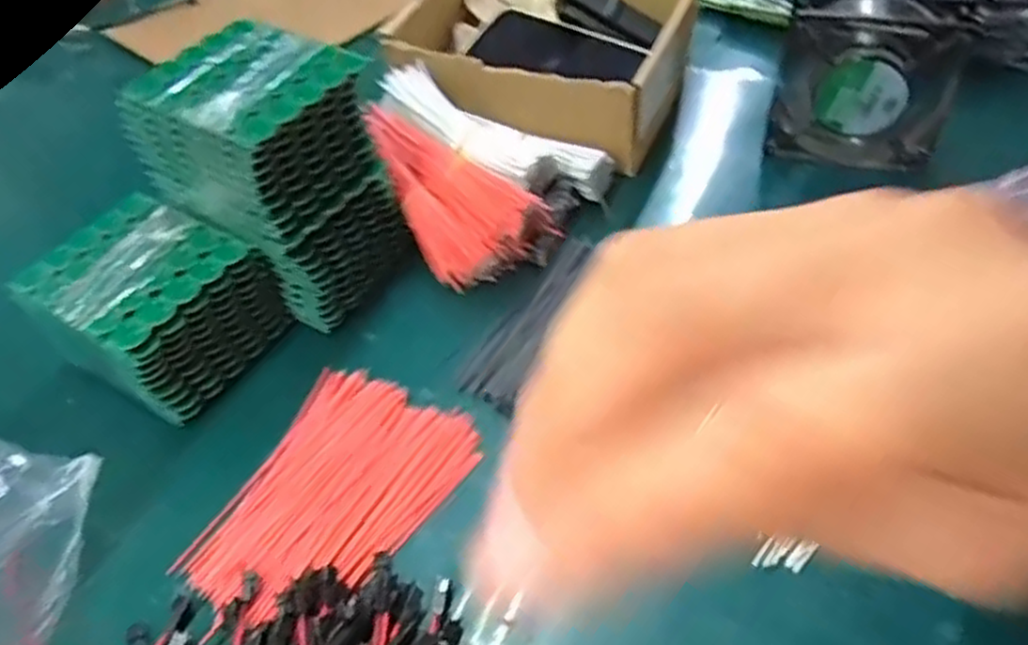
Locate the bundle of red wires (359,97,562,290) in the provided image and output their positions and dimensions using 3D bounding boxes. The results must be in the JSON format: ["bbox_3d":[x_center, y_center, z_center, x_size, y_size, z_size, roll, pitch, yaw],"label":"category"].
[{"bbox_3d":[-0.041,-0.092,0.537,0.082,0.070,0.142,-23,51,-18],"label":"bundle of red wires"}]

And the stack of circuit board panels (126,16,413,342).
[{"bbox_3d":[-0.152,-0.089,0.487,0.119,0.160,0.100,23,52,21],"label":"stack of circuit board panels"}]

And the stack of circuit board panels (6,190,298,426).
[{"bbox_3d":[-0.225,-0.008,0.471,0.113,0.081,0.109,24,53,22],"label":"stack of circuit board panels"}]

